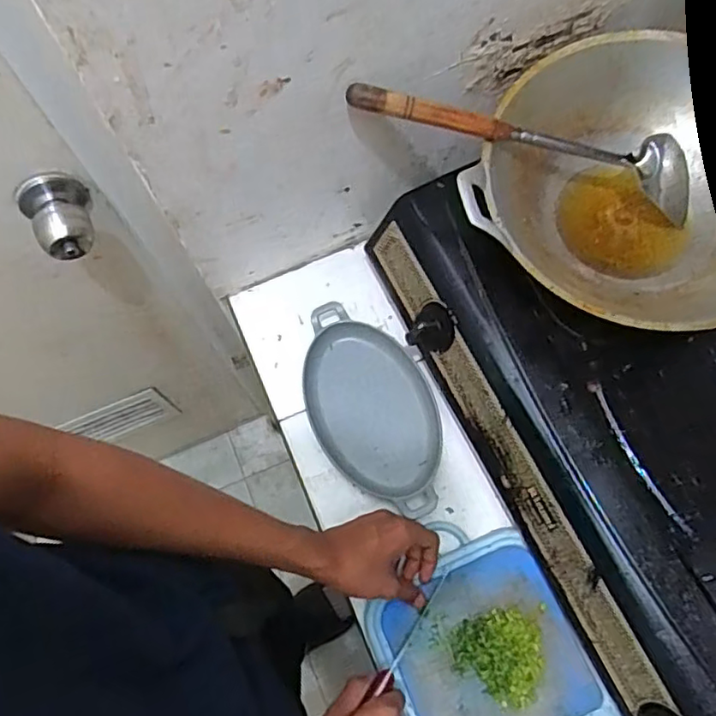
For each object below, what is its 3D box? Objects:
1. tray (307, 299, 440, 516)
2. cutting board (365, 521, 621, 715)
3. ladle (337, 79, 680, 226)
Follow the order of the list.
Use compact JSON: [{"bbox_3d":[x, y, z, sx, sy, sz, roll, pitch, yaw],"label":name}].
[{"bbox_3d":[0.017,0.055,0.694,0.133,0.029,0.248,-24,72,-6],"label":"tray"},{"bbox_3d":[0.142,0.338,0.584,0.189,0.036,0.304,-24,72,-6],"label":"cutting board"},{"bbox_3d":[0.160,-0.194,0.555,0.341,0.046,0.051,11,71,-10],"label":"ladle"}]

